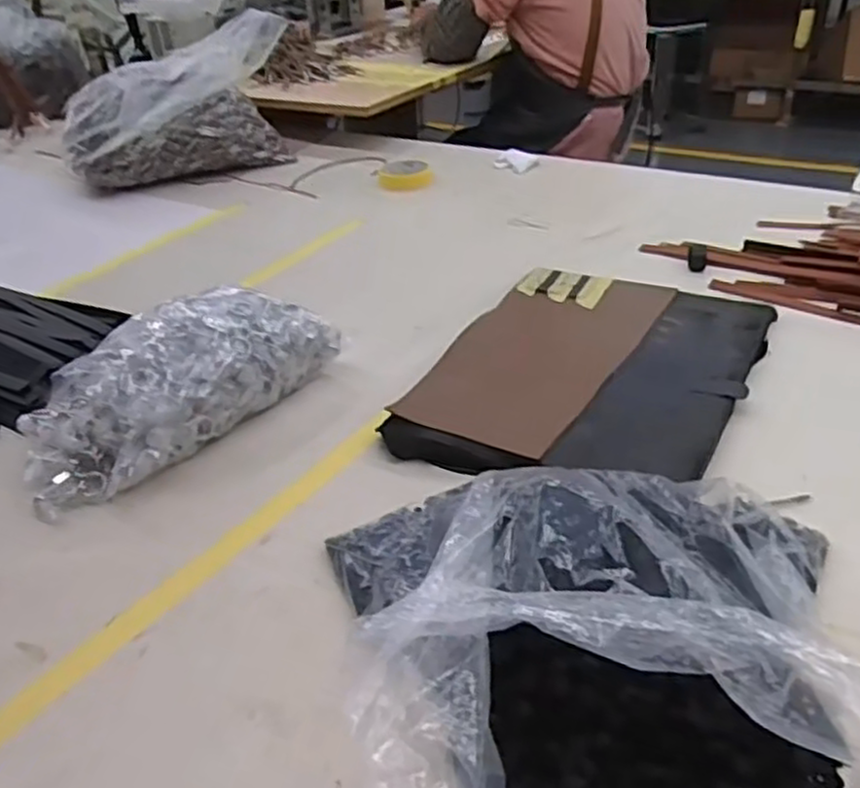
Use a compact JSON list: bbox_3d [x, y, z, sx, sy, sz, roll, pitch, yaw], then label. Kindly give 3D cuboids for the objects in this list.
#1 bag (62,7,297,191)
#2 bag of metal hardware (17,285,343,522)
[{"bbox_3d":[-0.426,-0.511,1.295,0.406,0.194,0.307,-14,35,-14],"label":"bag"},{"bbox_3d":[-0.213,-0.015,0.654,0.291,0.097,0.121,-25,39,-28],"label":"bag of metal hardware"}]

